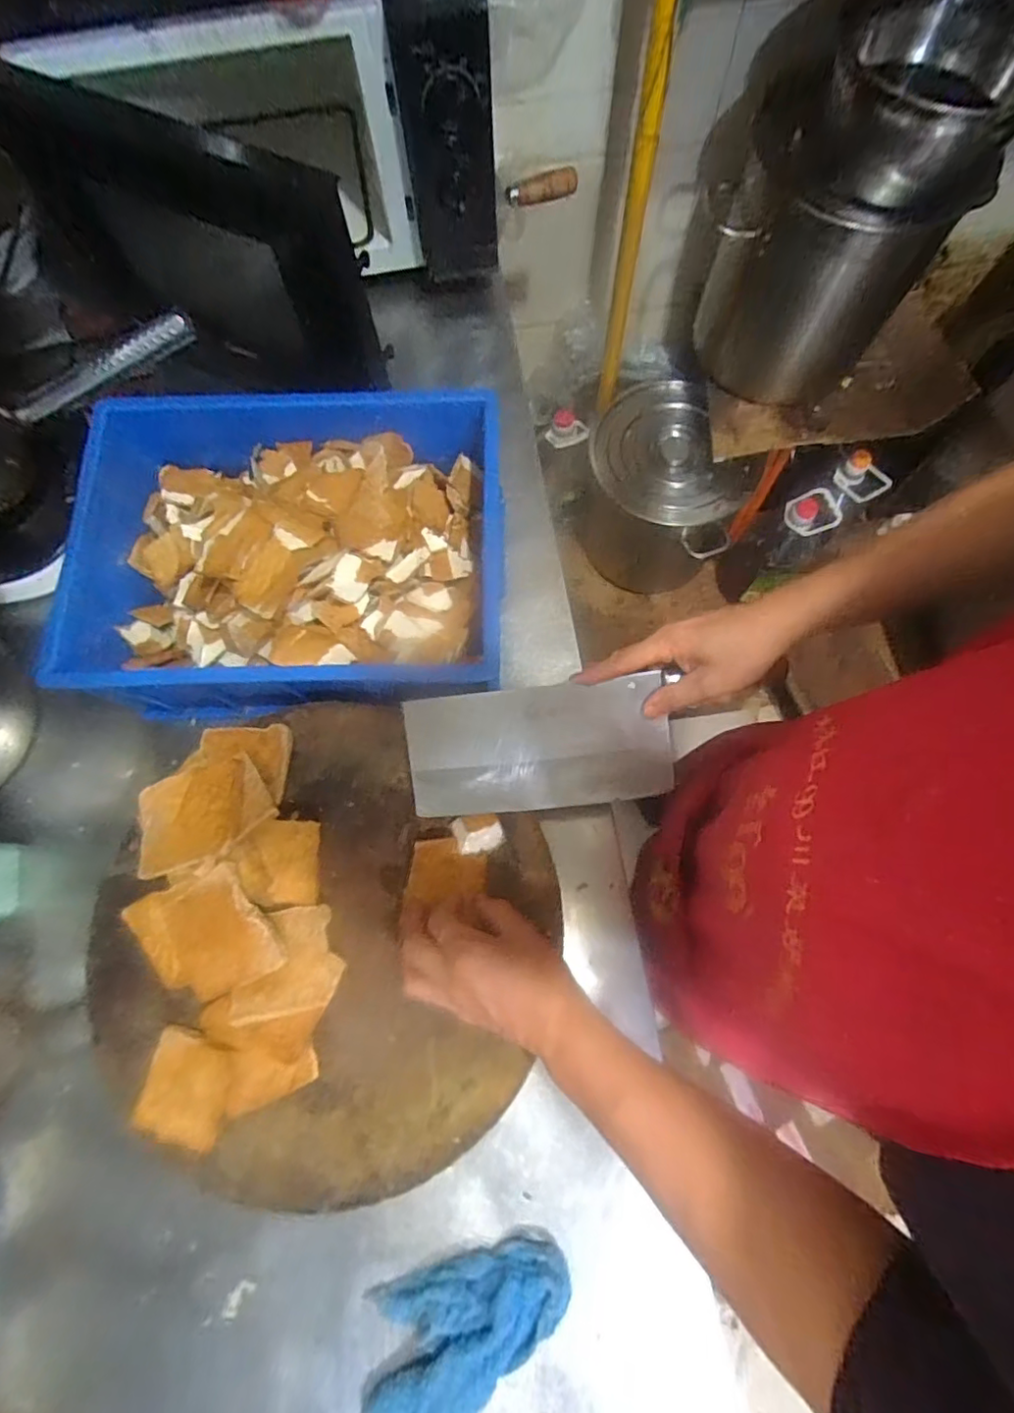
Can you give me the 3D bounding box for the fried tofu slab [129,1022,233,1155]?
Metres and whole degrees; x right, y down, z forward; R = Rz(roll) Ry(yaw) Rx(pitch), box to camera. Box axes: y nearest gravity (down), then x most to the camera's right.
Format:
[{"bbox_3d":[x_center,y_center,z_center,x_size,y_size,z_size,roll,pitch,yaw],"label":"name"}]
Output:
[{"bbox_3d":[-0.265,0.315,0.478,0.074,0.004,0.076,15,75,5],"label":"fried tofu slab"}]

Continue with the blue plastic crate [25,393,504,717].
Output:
[{"bbox_3d":[-0.222,-0.155,0.600,0.404,0.144,0.304,0,74,1],"label":"blue plastic crate"}]

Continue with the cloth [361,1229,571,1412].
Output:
[{"bbox_3d":[-0.050,0.532,0.490,0.207,0.022,0.112,-41,78,-10],"label":"cloth"}]

